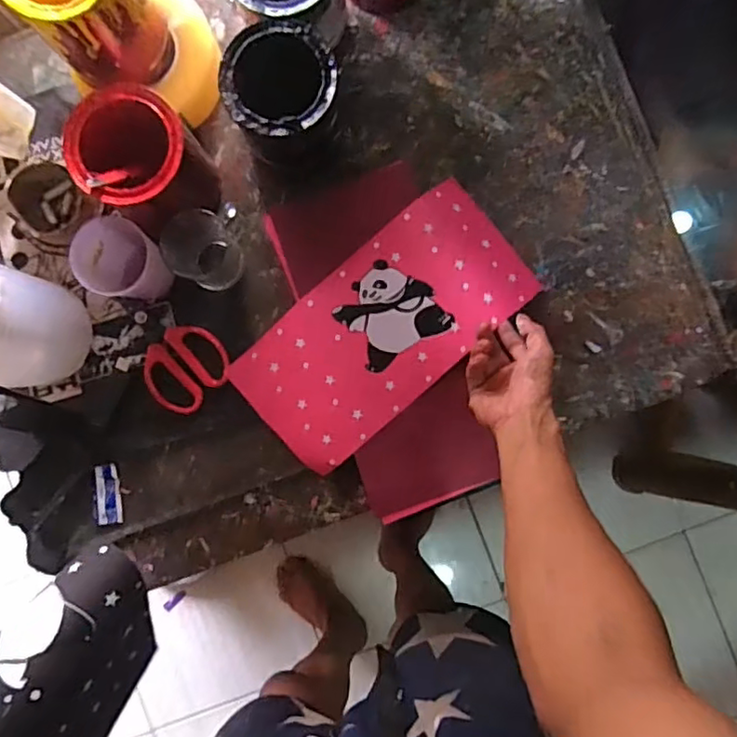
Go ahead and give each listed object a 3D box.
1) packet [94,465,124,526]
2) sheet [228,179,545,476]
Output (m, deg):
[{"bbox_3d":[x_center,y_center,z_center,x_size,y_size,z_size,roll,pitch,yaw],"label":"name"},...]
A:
[{"bbox_3d":[-0.293,0.142,0.699,0.028,0.011,0.067,-3,88,2],"label":"packet"},{"bbox_3d":[0.018,-0.043,0.676,0.324,0.029,0.156,-42,87,2],"label":"sheet"}]

